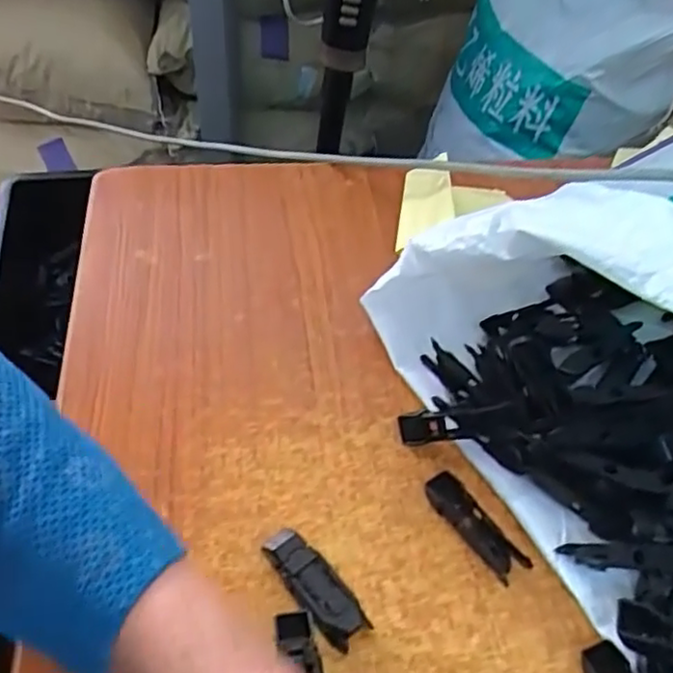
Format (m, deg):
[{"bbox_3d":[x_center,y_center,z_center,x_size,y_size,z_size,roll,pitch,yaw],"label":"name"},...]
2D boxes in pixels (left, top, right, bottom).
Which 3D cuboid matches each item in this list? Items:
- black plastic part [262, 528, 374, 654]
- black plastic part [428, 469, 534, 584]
[{"bbox_3d":[-0.011,0.126,0.343,0.021,0.018,0.064,-32,58,-25],"label":"black plastic part"},{"bbox_3d":[0.076,0.104,0.371,0.017,0.011,0.066,-29,57,-24],"label":"black plastic part"}]

